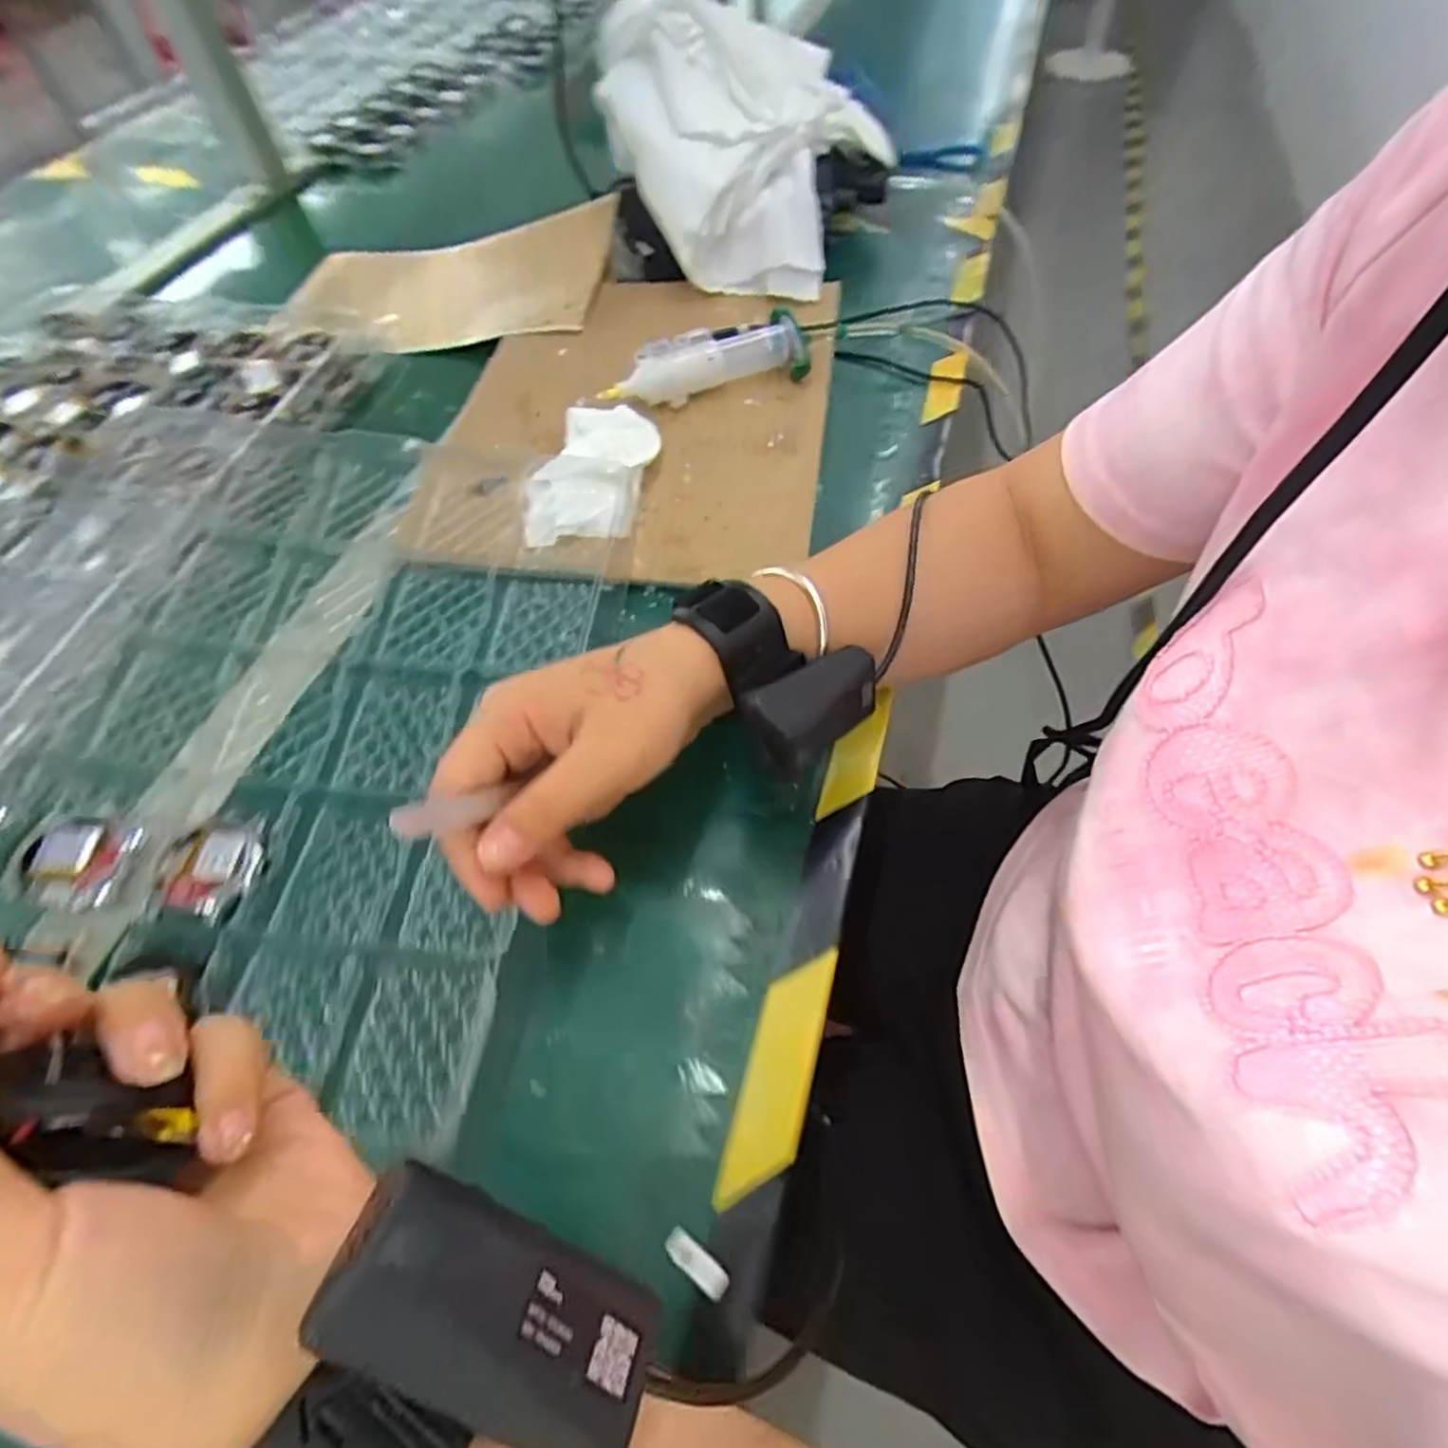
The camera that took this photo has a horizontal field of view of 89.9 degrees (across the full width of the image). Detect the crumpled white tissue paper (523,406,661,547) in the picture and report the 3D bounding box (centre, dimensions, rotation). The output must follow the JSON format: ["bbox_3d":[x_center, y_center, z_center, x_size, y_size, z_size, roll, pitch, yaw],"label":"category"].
[{"bbox_3d":[-0.080,-0.158,0.449,0.068,0.017,0.119,8,58,7],"label":"crumpled white tissue paper"}]

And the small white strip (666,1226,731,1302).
[{"bbox_3d":[-0.009,0.182,0.245,0.024,0.005,0.008,32,64,21],"label":"small white strip"}]

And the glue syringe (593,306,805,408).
[{"bbox_3d":[-0.012,-0.247,0.496,0.143,0.032,0.040,-14,58,-7],"label":"glue syringe"}]

